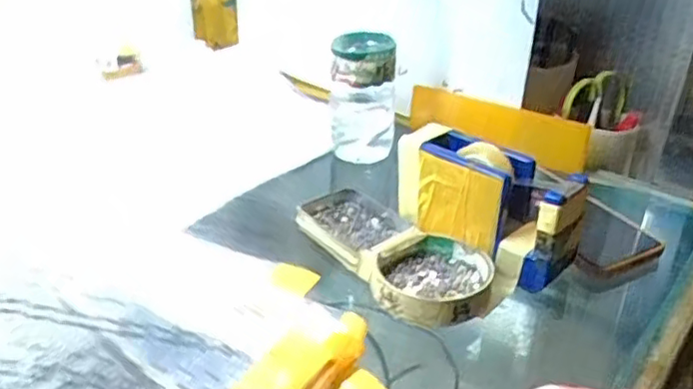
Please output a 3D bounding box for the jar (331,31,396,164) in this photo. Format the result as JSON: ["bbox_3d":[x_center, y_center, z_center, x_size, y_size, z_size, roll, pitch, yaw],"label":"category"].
[{"bbox_3d":[0.017,-0.094,0.660,0.063,0.130,0.074,1,30,1],"label":"jar"}]

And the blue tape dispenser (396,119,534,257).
[{"bbox_3d":[0.089,-0.007,0.505,0.102,0.070,0.047,24,38,35],"label":"blue tape dispenser"}]

